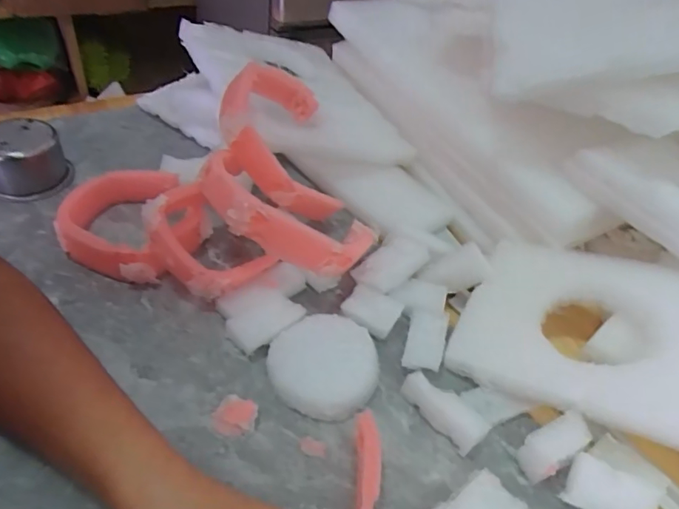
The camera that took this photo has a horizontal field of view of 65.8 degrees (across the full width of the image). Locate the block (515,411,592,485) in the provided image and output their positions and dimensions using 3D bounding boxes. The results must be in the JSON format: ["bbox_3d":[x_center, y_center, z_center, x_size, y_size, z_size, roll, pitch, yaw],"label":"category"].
[{"bbox_3d":[0.140,0.126,0.346,0.052,0.013,0.023,-42,54,3],"label":"block"}]

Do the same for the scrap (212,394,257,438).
[{"bbox_3d":[-0.070,0.110,0.353,0.028,0.012,0.025,20,44,11],"label":"scrap"}]

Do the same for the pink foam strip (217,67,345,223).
[{"bbox_3d":[-0.055,-0.106,0.491,0.117,0.030,0.152,7,60,-42],"label":"pink foam strip"}]

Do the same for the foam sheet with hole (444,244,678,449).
[{"bbox_3d":[0.197,0.056,0.388,0.199,0.019,0.140,15,53,28],"label":"foam sheet with hole"}]

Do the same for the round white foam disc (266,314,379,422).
[{"bbox_3d":[-0.012,0.080,0.380,0.076,0.021,0.072,5,43,-5],"label":"round white foam disc"}]

